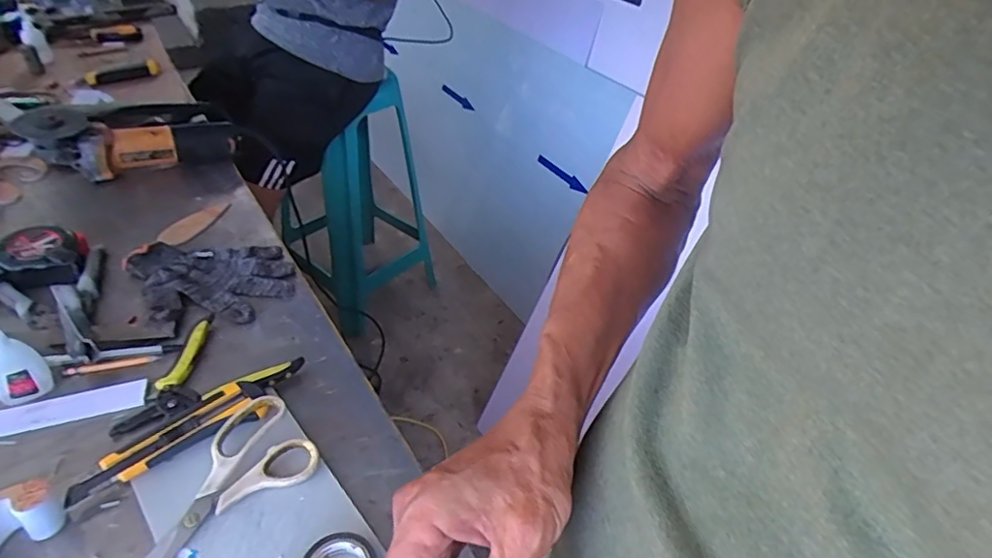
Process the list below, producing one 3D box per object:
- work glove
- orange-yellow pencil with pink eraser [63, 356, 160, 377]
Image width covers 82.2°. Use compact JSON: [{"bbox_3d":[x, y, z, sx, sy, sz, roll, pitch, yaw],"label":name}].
[{"bbox_3d":[-0.345,0.000,0.693,0.178,0.024,0.154,-11,42,-22],"label":"work glove"},{"bbox_3d":[-0.397,0.089,0.585,0.081,0.009,0.011,-10,42,-20],"label":"orange-yellow pencil with pink eraser"}]

